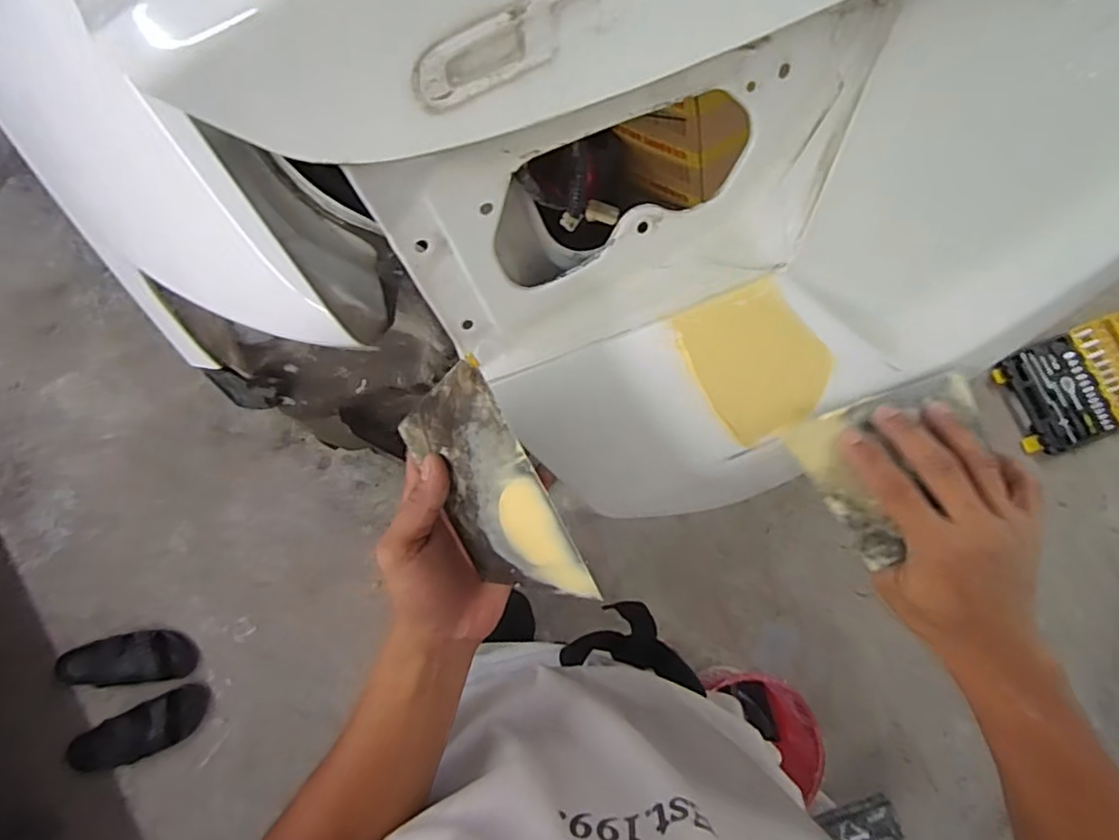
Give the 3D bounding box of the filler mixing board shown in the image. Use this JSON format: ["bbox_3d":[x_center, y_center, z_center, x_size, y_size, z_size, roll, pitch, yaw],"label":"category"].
[{"bbox_3d":[-0.041,0.042,0.350,0.004,0.091,0.136,-35,100,-43],"label":"filler mixing board"}]

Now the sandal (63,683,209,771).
[{"bbox_3d":[-0.916,0.682,1.349,0.265,0.078,0.111,-23,79,-5],"label":"sandal"}]

